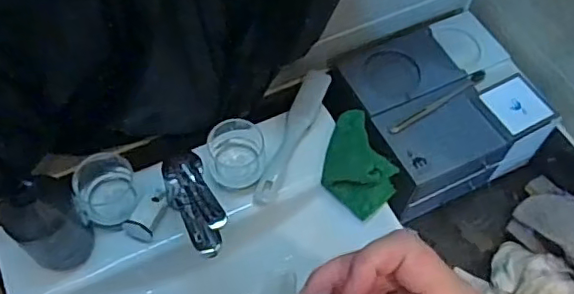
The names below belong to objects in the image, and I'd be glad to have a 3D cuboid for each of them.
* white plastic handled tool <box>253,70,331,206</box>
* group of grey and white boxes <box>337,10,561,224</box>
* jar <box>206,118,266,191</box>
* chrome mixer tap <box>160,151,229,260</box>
[{"bbox_3d":[0.009,-0.017,0.772,0.034,0.028,0.208,20,59,10],"label":"white plastic handled tool"},{"bbox_3d":[0.229,-0.055,0.876,0.248,0.119,0.231,-23,62,-16],"label":"group of grey and white boxes"},{"bbox_3d":[-0.064,0.010,0.746,0.072,0.066,0.064,-1,58,-3],"label":"jar"},{"bbox_3d":[-0.106,0.068,0.661,0.050,0.074,0.114,-19,61,-14],"label":"chrome mixer tap"}]

